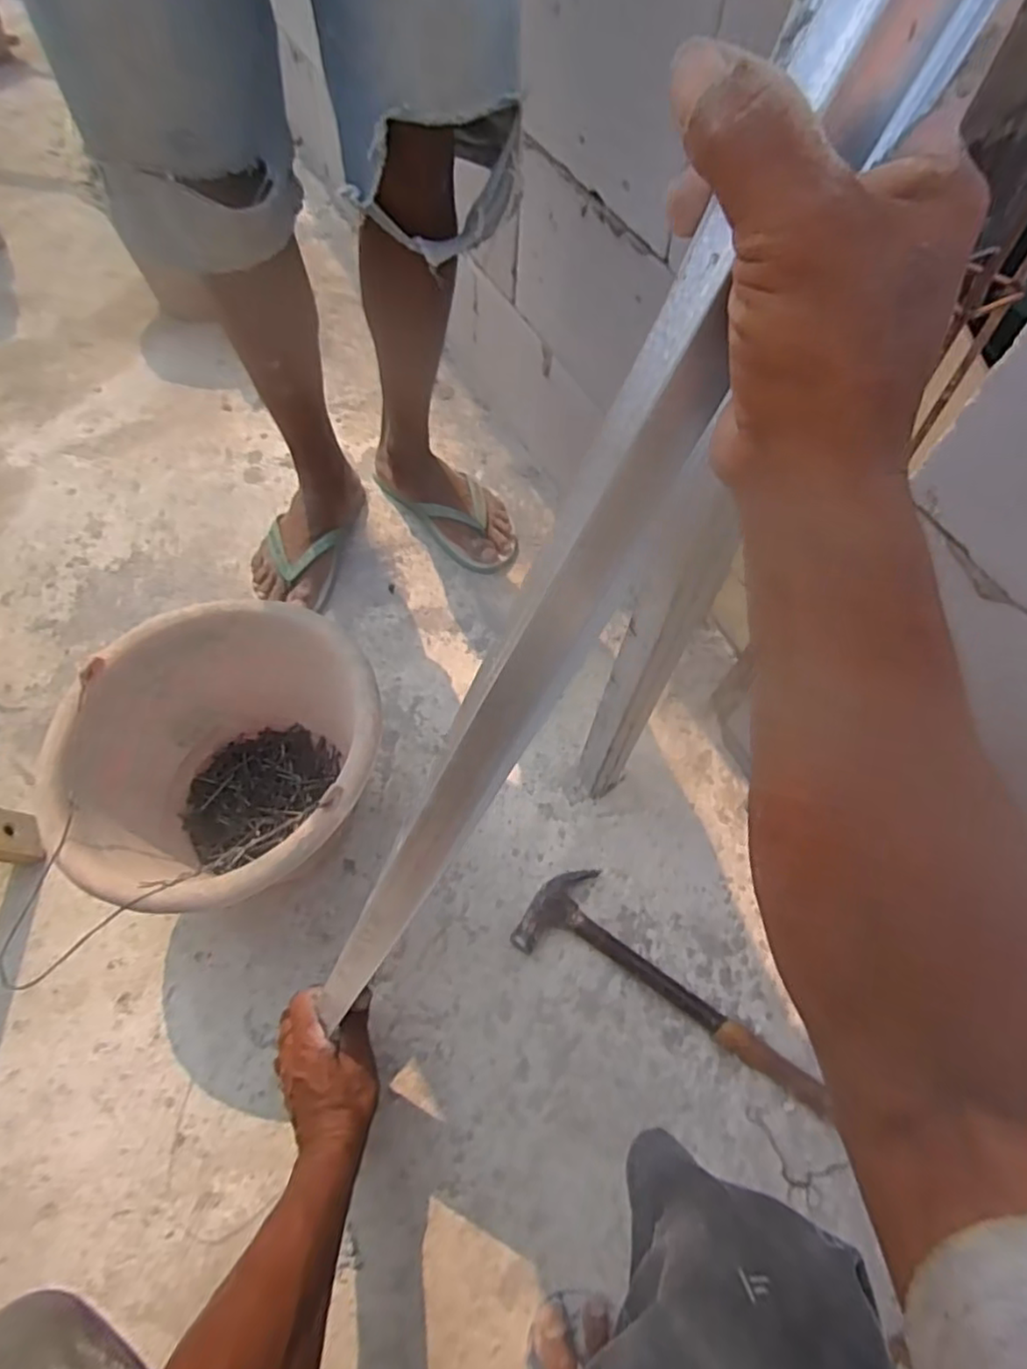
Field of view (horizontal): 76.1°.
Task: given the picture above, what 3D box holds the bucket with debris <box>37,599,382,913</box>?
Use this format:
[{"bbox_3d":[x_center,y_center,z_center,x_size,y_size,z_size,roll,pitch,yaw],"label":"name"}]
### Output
[{"bbox_3d":[-0.265,0.095,0.660,0.272,0.213,0.275,1,61,-2],"label":"bucket with debris"}]

